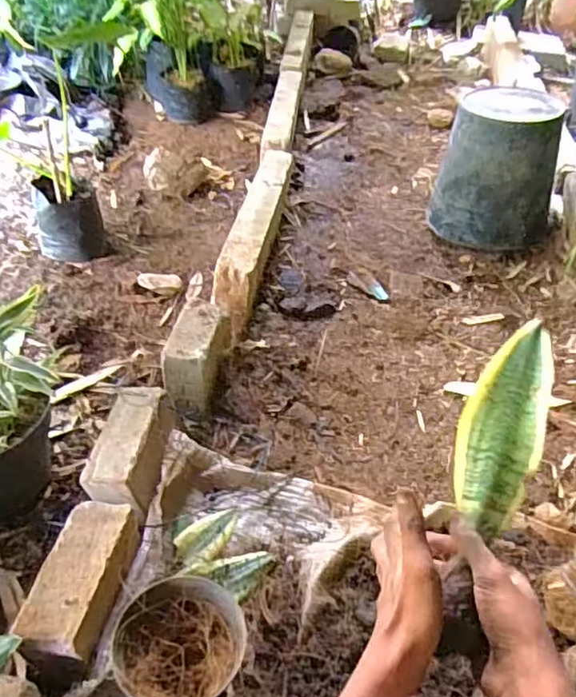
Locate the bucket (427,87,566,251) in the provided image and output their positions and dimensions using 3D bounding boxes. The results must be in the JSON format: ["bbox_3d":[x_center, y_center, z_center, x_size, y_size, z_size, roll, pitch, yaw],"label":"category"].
[{"bbox_3d":[0.539,-0.457,1.504,0.289,0.328,0.253,13,45,12],"label":"bucket"}]

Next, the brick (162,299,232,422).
[{"bbox_3d":[-0.164,0.019,1.082,0.080,0.144,0.184,10,45,8],"label":"brick"}]

